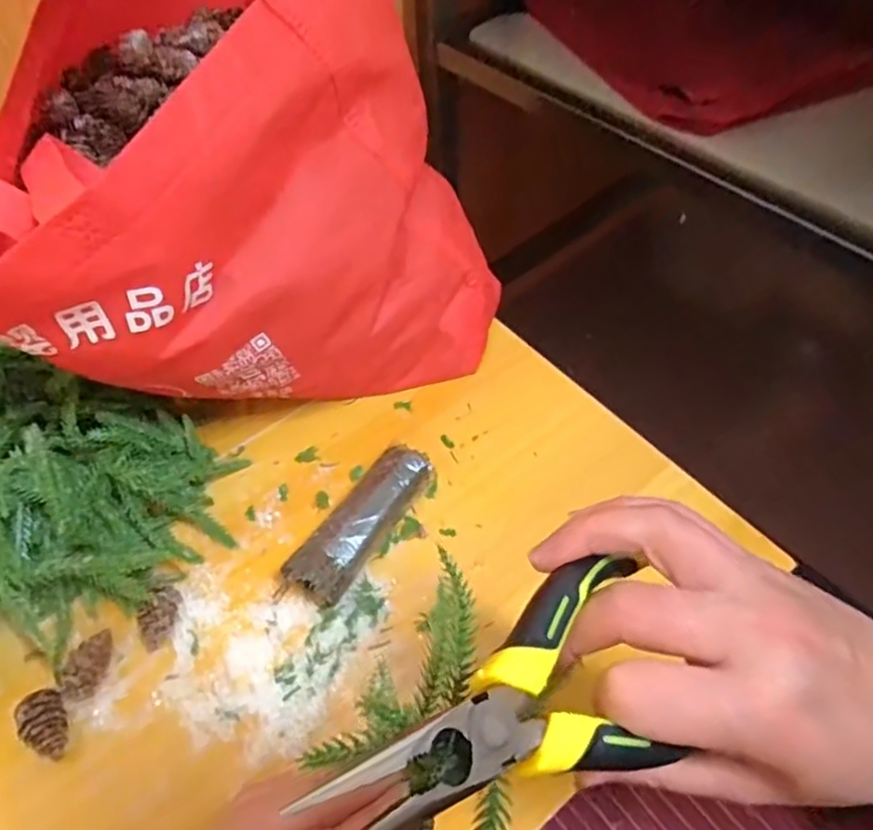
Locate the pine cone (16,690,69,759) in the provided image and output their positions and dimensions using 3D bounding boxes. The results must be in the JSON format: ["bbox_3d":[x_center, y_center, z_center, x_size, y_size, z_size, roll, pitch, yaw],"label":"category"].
[{"bbox_3d":[-0.205,0.162,0.351,0.019,0.019,0.033,-26,57,-16],"label":"pine cone"}]

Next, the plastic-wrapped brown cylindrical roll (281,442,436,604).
[{"bbox_3d":[-0.044,0.066,0.411,0.035,0.030,0.110,28,60,22],"label":"plastic-wrapped brown cylindrical roll"}]

